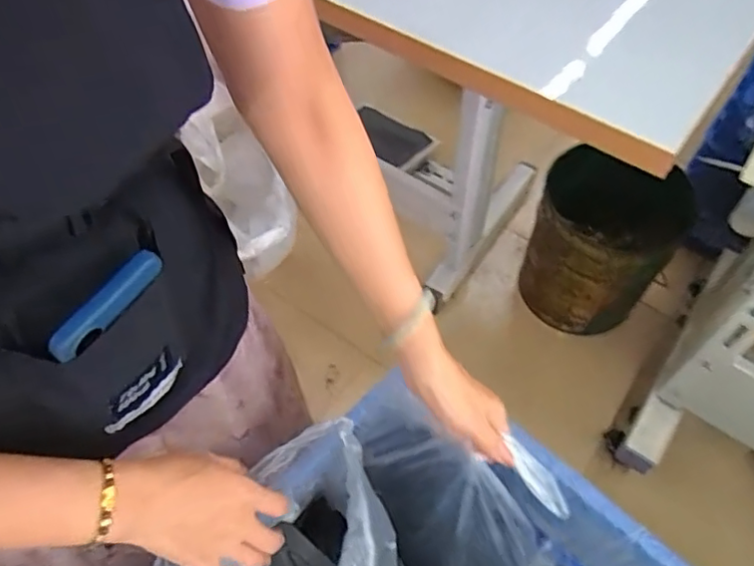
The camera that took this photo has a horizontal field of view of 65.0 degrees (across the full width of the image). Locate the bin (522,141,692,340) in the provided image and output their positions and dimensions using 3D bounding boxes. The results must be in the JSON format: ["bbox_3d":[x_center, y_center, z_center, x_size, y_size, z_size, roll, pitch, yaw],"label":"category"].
[{"bbox_3d":[0.495,-0.077,1.339,0.283,0.336,0.271,21,60,14],"label":"bin"}]

